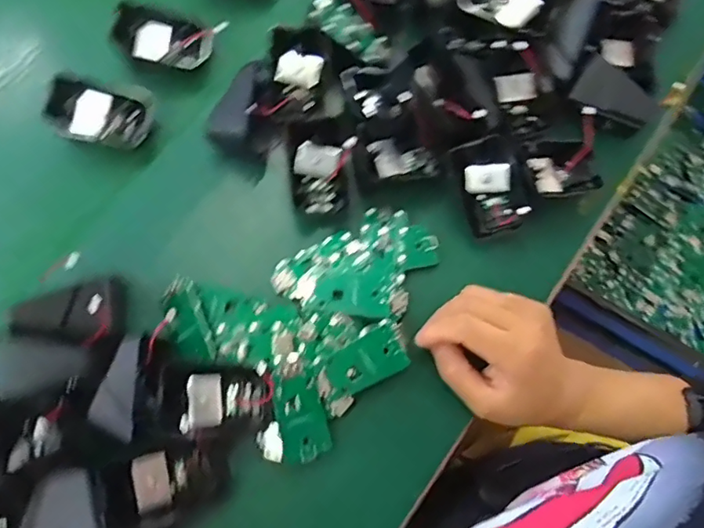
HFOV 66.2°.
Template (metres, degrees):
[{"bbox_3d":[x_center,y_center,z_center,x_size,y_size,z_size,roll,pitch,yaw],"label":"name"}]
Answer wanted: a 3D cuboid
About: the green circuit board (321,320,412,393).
[{"bbox_3d":[0.010,0.064,0.356,0.054,0.004,0.030,-29,83,-1],"label":"green circuit board"}]

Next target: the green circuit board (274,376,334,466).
[{"bbox_3d":[-0.034,0.101,0.350,0.030,0.009,0.053,-18,95,-20],"label":"green circuit board"}]

